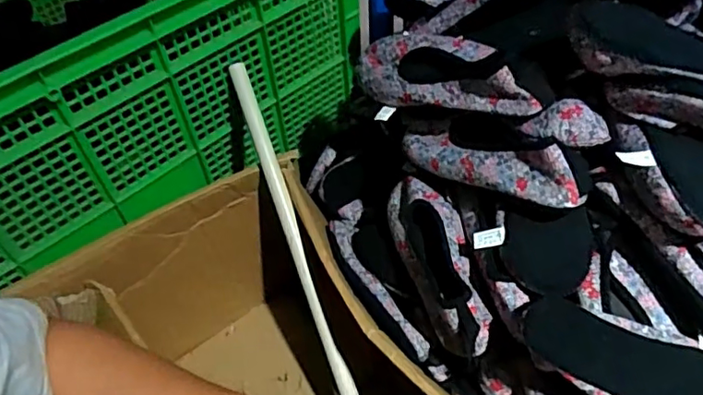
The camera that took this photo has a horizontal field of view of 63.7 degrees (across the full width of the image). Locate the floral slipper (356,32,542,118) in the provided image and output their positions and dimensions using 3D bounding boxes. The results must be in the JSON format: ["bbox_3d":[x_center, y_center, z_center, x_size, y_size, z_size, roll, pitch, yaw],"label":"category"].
[{"bbox_3d":[0.105,-0.146,0.673,0.091,0.068,0.243,-39,43,-26],"label":"floral slipper"}]

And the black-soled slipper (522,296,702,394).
[{"bbox_3d":[0.288,0.177,0.556,0.256,0.060,0.100,24,70,9],"label":"black-soled slipper"}]

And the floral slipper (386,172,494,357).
[{"bbox_3d":[0.100,0.065,0.670,0.081,0.062,0.246,-10,49,-4],"label":"floral slipper"}]

